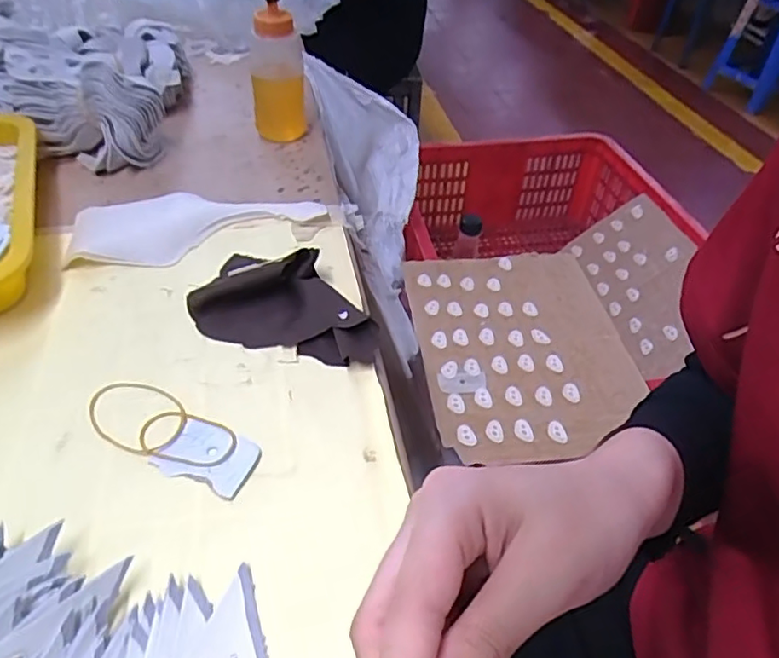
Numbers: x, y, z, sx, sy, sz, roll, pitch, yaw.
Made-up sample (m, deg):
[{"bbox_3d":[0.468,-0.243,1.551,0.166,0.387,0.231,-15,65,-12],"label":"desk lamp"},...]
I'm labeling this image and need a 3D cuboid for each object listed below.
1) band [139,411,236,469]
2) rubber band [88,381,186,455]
[{"bbox_3d":[-0.113,0.062,0.337,0.054,0.004,0.035,10,44,7],"label":"band"},{"bbox_3d":[-0.146,0.048,0.346,0.061,0.004,0.045,22,46,19],"label":"rubber band"}]

